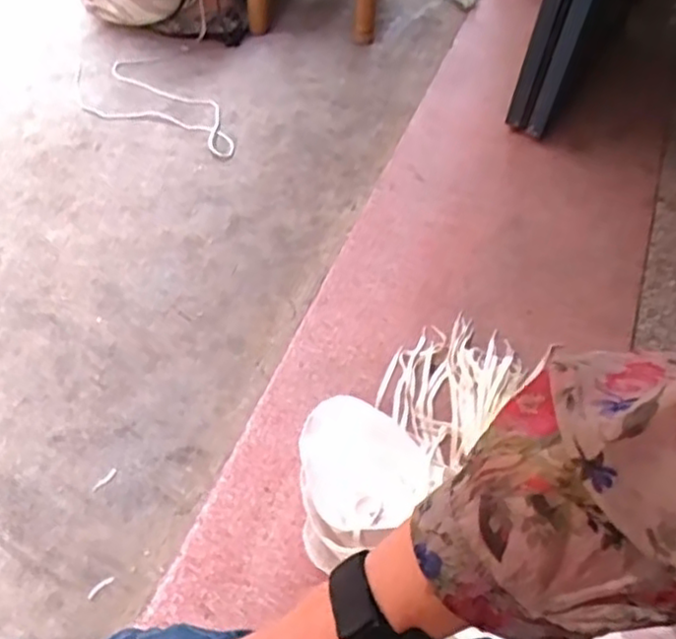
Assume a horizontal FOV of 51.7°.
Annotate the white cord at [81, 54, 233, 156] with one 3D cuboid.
[{"bbox_3d":[-0.415,-0.472,1.560,0.214,0.015,0.479,-35,59,-23],"label":"white cord"}]

